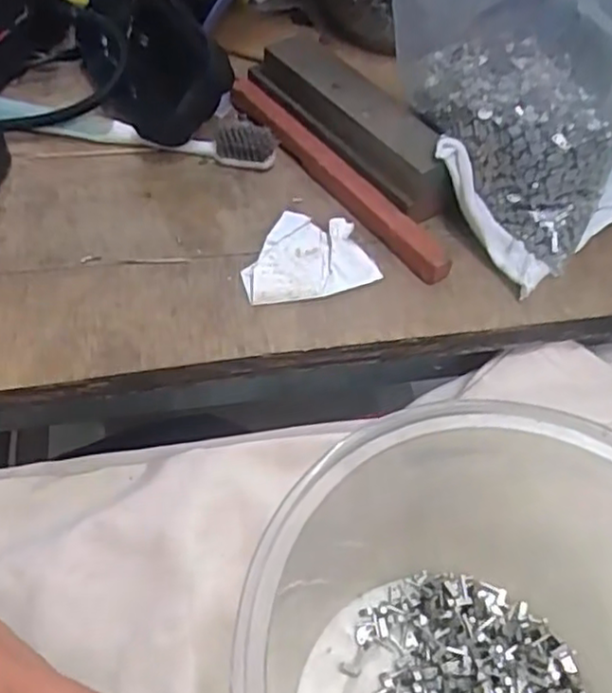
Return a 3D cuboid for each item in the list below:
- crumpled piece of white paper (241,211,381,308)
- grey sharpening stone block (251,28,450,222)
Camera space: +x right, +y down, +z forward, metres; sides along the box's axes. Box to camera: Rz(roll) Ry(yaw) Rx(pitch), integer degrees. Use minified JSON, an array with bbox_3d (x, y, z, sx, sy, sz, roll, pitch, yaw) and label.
[{"bbox_3d":[-0.001,-0.038,0.277,0.052,0.008,0.039,-13,59,-13],"label":"crumpled piece of white paper"},{"bbox_3d":[0.021,-0.105,0.310,0.030,0.030,0.114,-34,65,-23],"label":"grey sharpening stone block"}]

